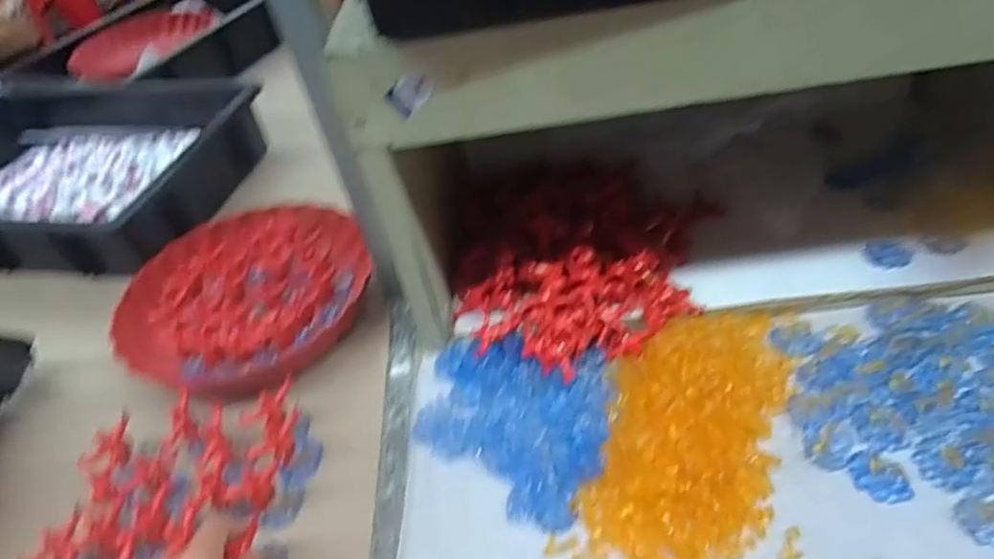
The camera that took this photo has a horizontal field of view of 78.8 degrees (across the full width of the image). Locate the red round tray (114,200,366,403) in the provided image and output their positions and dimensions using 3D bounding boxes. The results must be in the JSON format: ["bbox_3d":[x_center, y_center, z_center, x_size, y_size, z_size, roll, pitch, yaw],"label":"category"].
[{"bbox_3d":[-0.251,0.017,0.588,0.237,0.036,0.227,20,52,28],"label":"red round tray"}]

